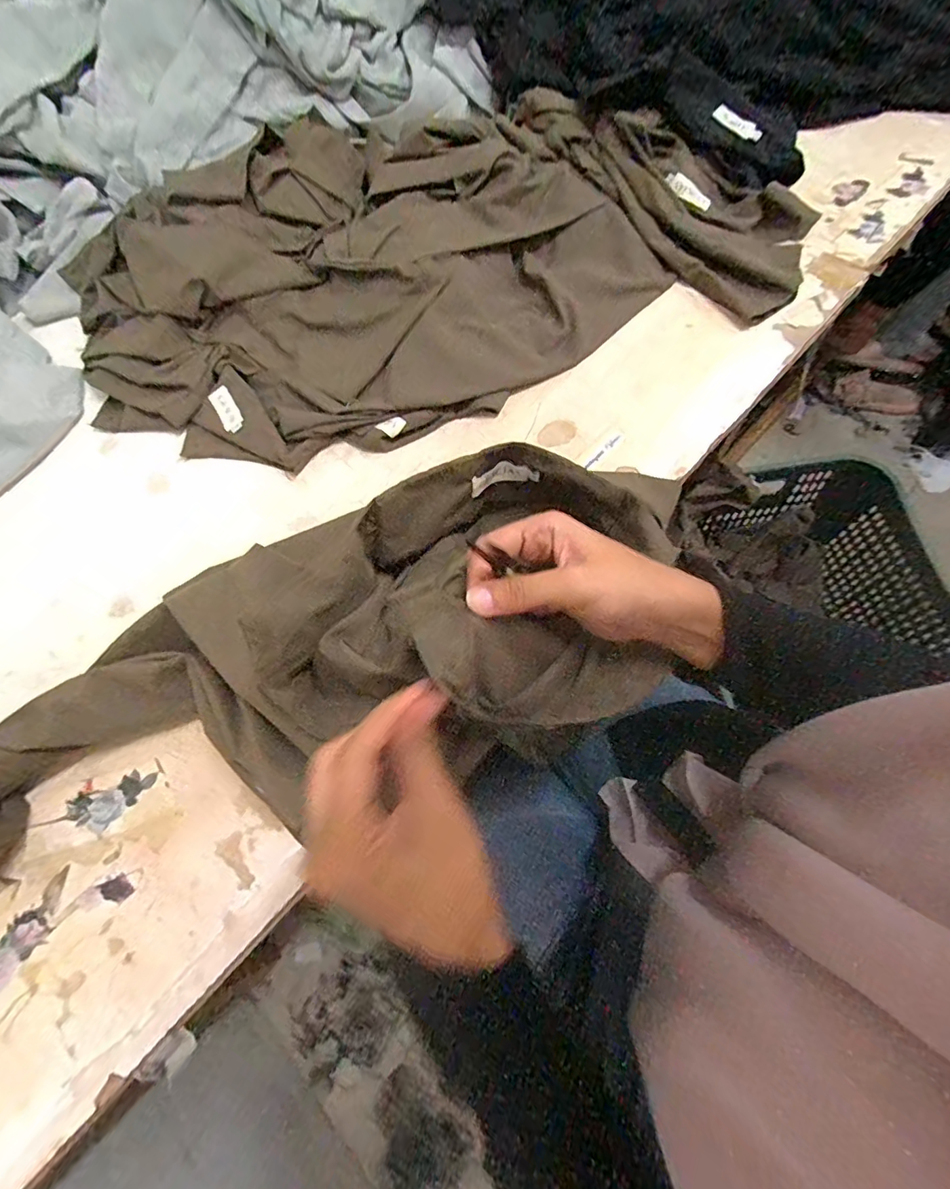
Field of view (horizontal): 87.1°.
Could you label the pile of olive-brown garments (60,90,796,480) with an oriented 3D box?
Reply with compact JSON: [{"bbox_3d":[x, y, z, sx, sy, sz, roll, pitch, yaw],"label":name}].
[{"bbox_3d":[-0.047,-0.389,0.550,0.766,0.076,0.440,-21,65,-7],"label":"pile of olive-brown garments"}]

